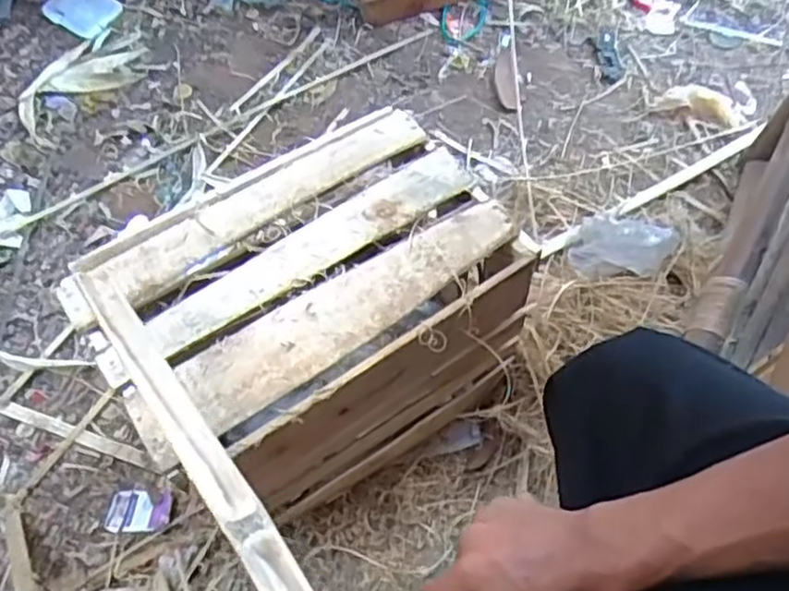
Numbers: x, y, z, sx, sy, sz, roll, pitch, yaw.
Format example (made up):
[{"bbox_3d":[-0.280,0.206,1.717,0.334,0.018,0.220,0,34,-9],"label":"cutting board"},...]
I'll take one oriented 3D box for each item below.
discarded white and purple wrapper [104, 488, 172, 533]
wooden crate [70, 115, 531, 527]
[{"bbox_3d":[-0.401,0.338,1.152,0.103,0.019,0.065,0,62,1],"label":"discarded white and purple wrapper"},{"bbox_3d":[-0.103,0.047,1.063,0.499,0.382,0.338,-30,67,-13],"label":"wooden crate"}]

